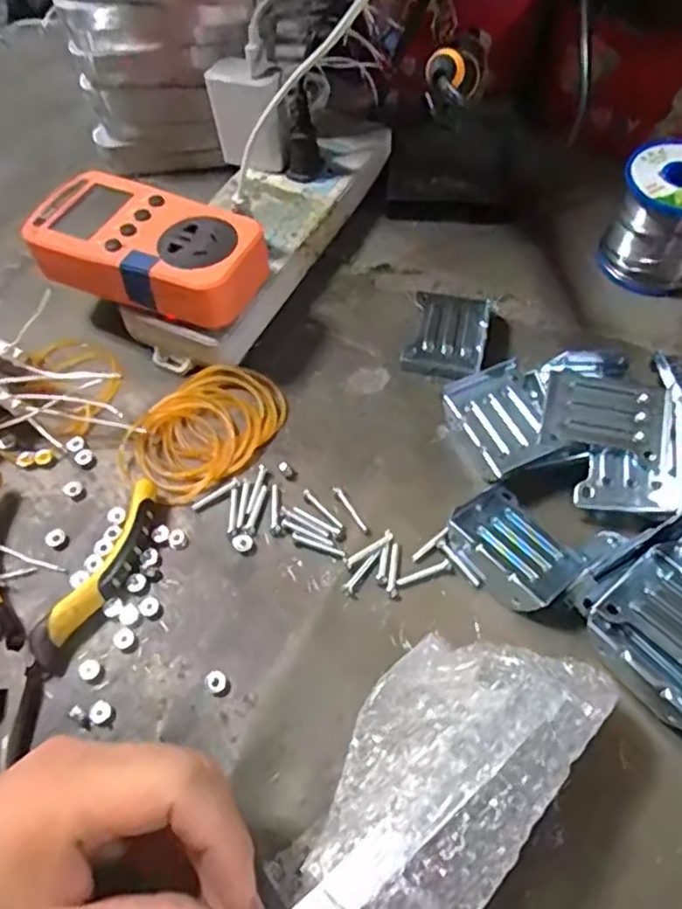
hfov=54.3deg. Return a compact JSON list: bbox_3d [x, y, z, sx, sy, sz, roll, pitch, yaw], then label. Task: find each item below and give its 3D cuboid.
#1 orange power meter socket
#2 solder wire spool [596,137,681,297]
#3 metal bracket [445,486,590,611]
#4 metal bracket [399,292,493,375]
[{"bbox_3d":[-0.102,-0.116,0.369,0.126,0.030,0.066,19,61,13],"label":"orange power meter socket"},{"bbox_3d":[0.201,-0.147,0.409,0.064,0.062,0.062,29,63,18],"label":"solder wire spool"},{"bbox_3d":[0.082,0.043,0.314,0.042,0.019,0.061,-30,62,-16],"label":"metal bracket"},{"bbox_3d":[0.064,-0.073,0.399,0.045,0.010,0.059,12,59,9],"label":"metal bracket"}]

